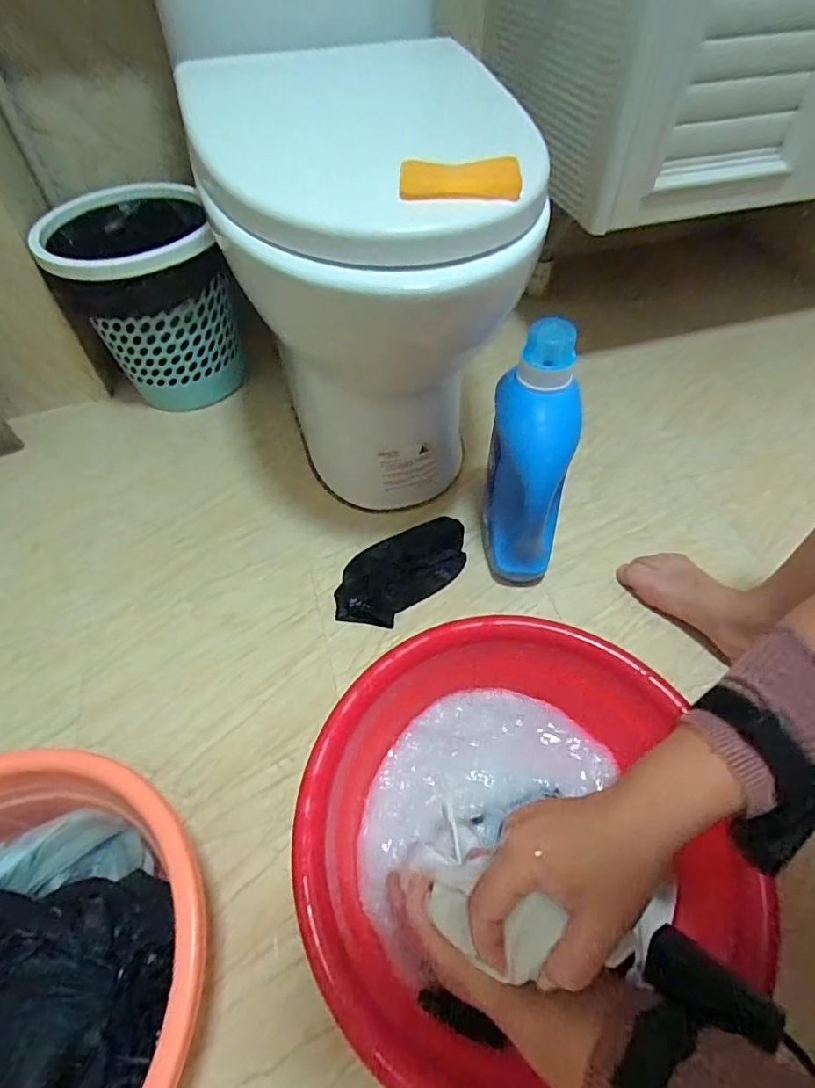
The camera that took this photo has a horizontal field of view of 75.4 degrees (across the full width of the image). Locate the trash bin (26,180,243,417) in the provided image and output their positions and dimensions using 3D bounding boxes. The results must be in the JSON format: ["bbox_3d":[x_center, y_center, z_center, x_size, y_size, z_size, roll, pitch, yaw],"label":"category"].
[{"bbox_3d":[-0.404,-0.373,0.853,0.230,0.287,0.225,-10,47,-6],"label":"trash bin"}]

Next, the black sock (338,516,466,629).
[{"bbox_3d":[-0.011,0.031,0.721,0.199,0.030,0.112,-35,60,-22],"label":"black sock"}]

